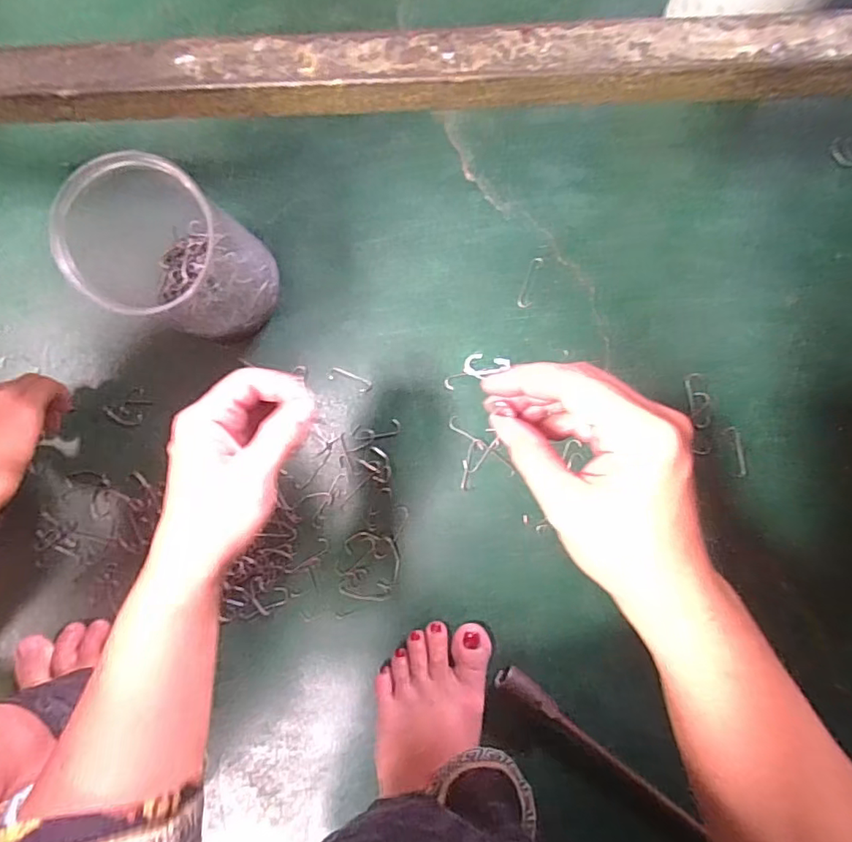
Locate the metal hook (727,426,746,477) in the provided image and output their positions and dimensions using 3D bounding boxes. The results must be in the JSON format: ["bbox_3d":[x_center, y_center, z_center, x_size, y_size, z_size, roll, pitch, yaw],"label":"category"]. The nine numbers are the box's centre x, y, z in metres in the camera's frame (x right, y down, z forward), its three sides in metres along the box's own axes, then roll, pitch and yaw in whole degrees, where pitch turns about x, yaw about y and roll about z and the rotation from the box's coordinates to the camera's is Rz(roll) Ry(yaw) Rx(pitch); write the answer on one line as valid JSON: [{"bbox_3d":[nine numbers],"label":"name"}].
[{"bbox_3d":[0.244,0.024,0.432,0.010,0.009,0.040,-11,87,5],"label":"metal hook"}]

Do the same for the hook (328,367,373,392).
[{"bbox_3d":[-0.064,-0.035,0.460,0.037,0.004,0.012,22,90,6],"label":"hook"}]

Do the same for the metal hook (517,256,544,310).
[{"bbox_3d":[0.086,-0.113,0.446,0.011,0.004,0.042,17,90,6],"label":"metal hook"}]

